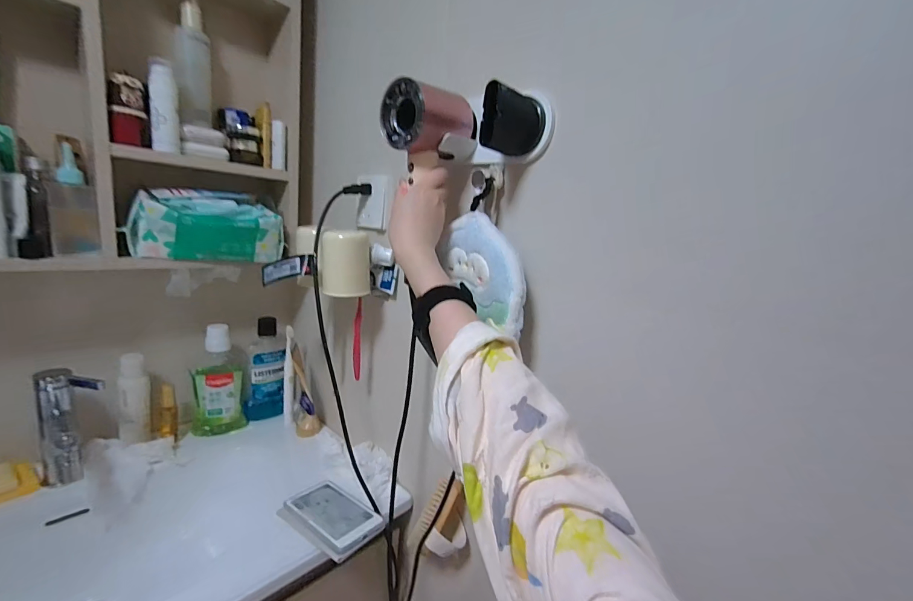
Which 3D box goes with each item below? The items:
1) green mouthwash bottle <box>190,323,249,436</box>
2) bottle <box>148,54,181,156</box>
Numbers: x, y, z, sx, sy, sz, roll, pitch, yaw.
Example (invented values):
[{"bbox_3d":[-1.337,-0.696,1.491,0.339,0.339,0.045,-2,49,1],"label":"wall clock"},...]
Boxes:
[{"bbox_3d":[-0.473,0.159,0.778,0.091,0.220,0.049,-2,14,-32],"label":"green mouthwash bottle"},{"bbox_3d":[-0.452,-0.298,0.604,0.036,0.129,0.042,-4,15,-37],"label":"bottle"}]

